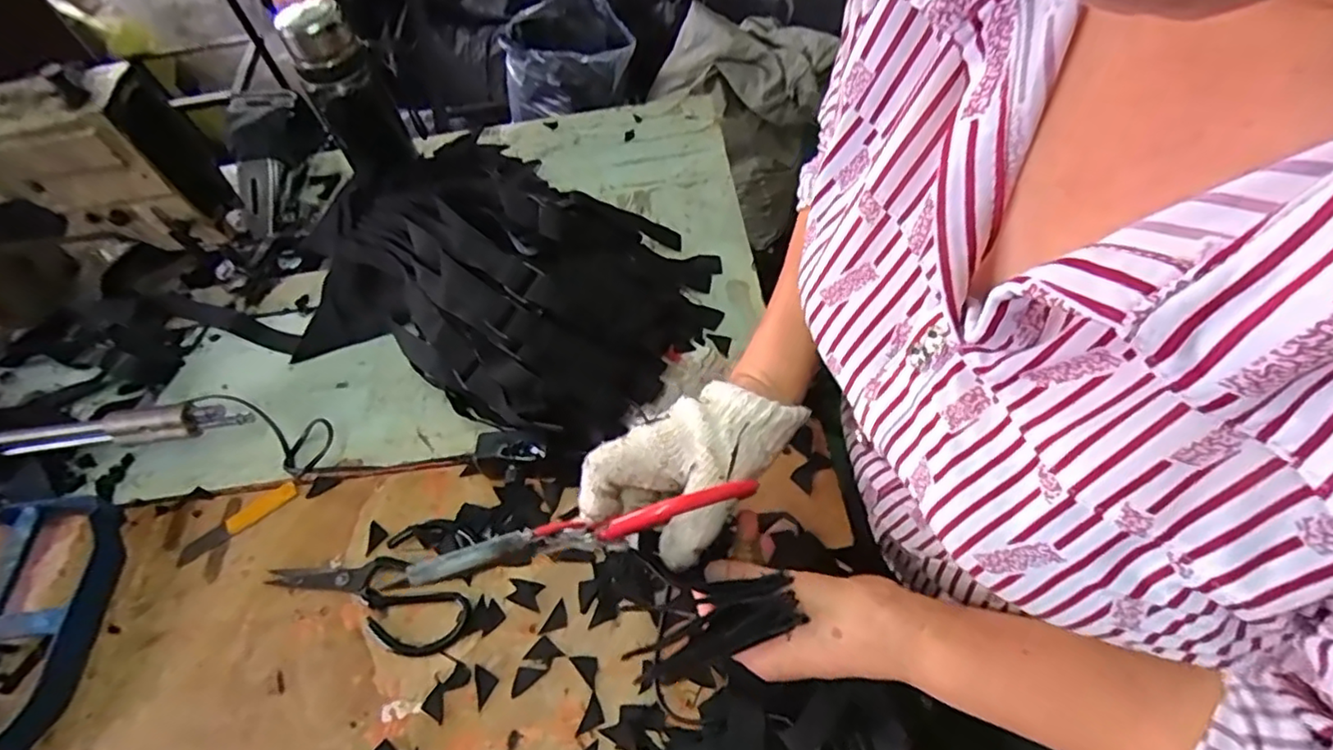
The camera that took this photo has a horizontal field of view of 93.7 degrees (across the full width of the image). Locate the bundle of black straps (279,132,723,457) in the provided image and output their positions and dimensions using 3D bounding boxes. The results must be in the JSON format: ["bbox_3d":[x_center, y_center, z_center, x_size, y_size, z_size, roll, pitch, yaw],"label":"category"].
[{"bbox_3d":[-0.174,-0.118,0.644,0.414,0.131,0.334,31,65,20],"label":"bundle of black straps"}]

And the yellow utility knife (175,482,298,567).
[{"bbox_3d":[-0.401,0.137,0.585,0.109,0.006,0.024,-36,63,-18],"label":"yellow utility knife"}]

